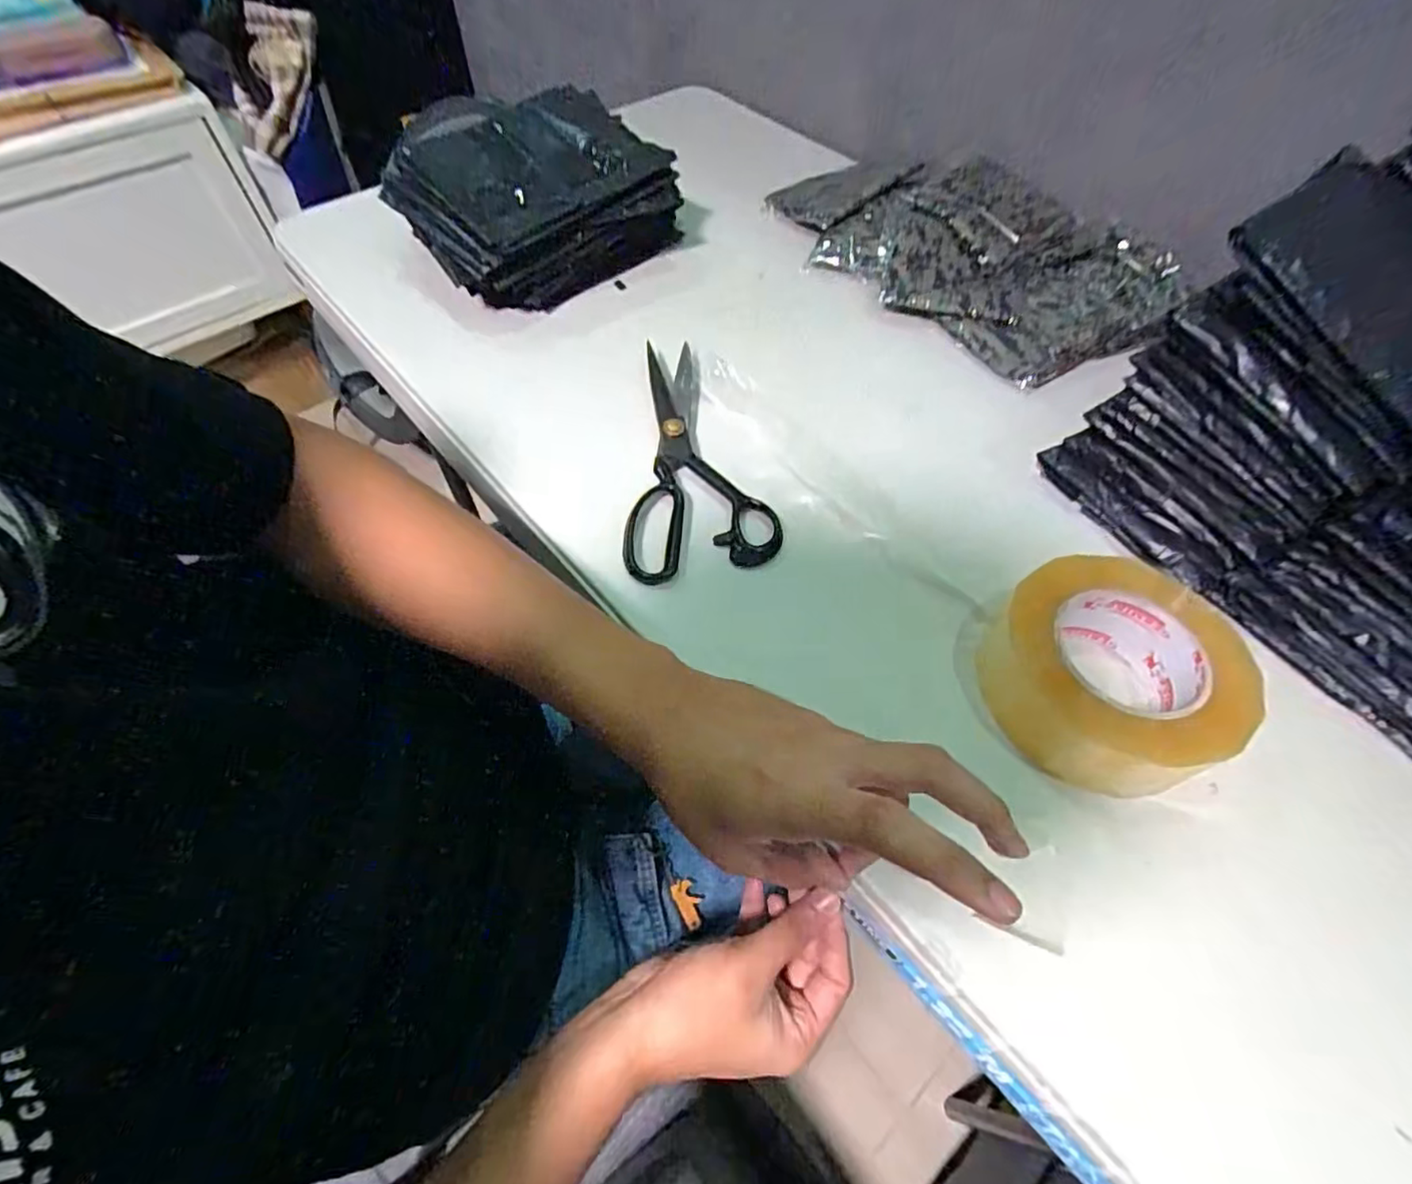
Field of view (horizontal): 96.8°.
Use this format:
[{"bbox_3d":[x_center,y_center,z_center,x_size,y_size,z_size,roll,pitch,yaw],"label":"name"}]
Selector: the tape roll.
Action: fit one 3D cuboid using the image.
[{"bbox_3d":[0.231,0.046,0.361,0.122,0.057,0.130,1,57,-1],"label":"tape roll"}]

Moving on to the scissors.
[{"bbox_3d":[0.000,-0.103,0.471,0.102,0.025,0.224,2,57,0],"label":"scissors"}]

